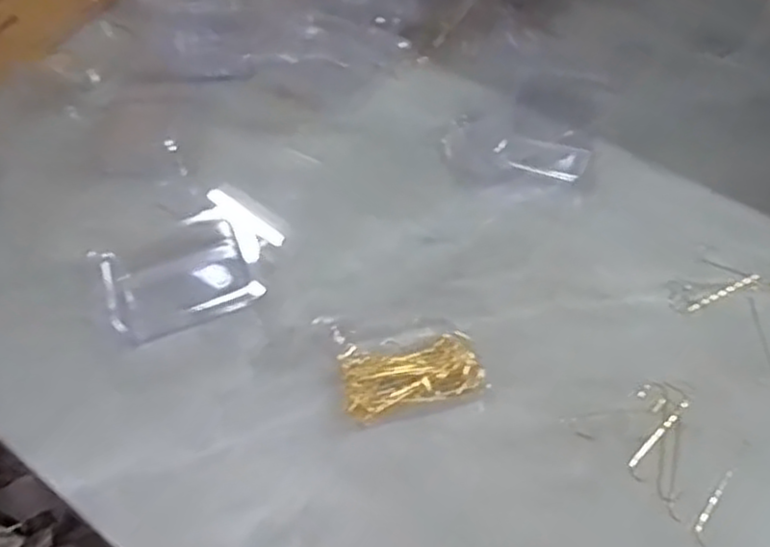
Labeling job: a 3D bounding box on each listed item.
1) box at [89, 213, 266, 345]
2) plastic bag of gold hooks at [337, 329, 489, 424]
[{"bbox_3d":[-0.126,0.002,0.456,0.084,0.016,0.072,-24,56,-13],"label":"box"},{"bbox_3d":[0.013,0.051,0.407,0.073,0.019,0.046,-9,54,-3],"label":"plastic bag of gold hooks"}]

